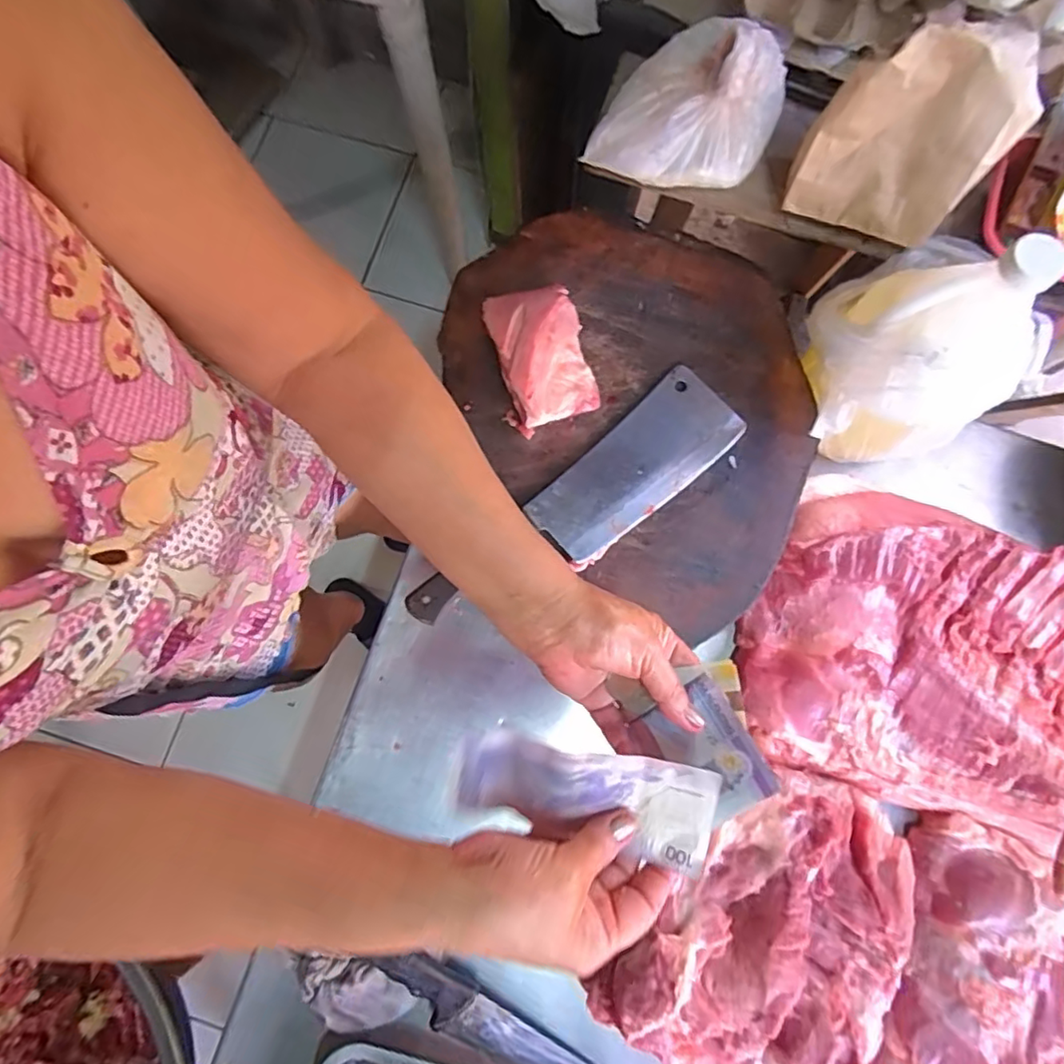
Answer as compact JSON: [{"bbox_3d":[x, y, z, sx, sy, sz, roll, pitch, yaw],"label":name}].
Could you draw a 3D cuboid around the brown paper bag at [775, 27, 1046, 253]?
[{"bbox_3d":[0.310,-0.318,0.483,0.148,0.155,0.027,13,63,1],"label":"brown paper bag"}]

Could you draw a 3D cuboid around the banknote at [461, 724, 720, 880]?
[{"bbox_3d":[0.030,0.157,0.349,0.148,0.012,0.061,10,105,8],"label":"banknote"}]

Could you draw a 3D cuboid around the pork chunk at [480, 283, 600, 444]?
[{"bbox_3d":[0.008,-0.172,0.561,0.090,0.066,0.141,-11,80,-1],"label":"pork chunk"}]

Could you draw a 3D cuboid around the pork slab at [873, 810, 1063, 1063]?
[{"bbox_3d":[0.425,0.432,0.549,0.157,0.038,0.285,16,80,4],"label":"pork slab"}]

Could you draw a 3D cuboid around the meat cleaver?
[{"bbox_3d":[0.051,-0.021,0.557,0.355,0.027,0.091,-42,82,-6],"label":"meat cleaver"}]

